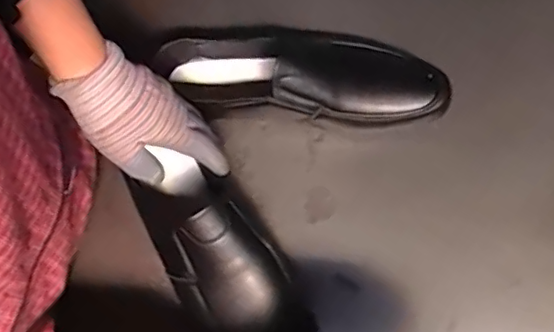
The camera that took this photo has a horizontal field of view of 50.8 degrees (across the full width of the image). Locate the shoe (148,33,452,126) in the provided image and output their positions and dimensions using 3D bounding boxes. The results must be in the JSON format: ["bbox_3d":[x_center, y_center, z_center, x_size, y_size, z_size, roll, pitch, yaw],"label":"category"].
[{"bbox_3d":[0.024,-0.089,0.586,0.285,0.082,0.091,5,74,2],"label":"shoe"}]

